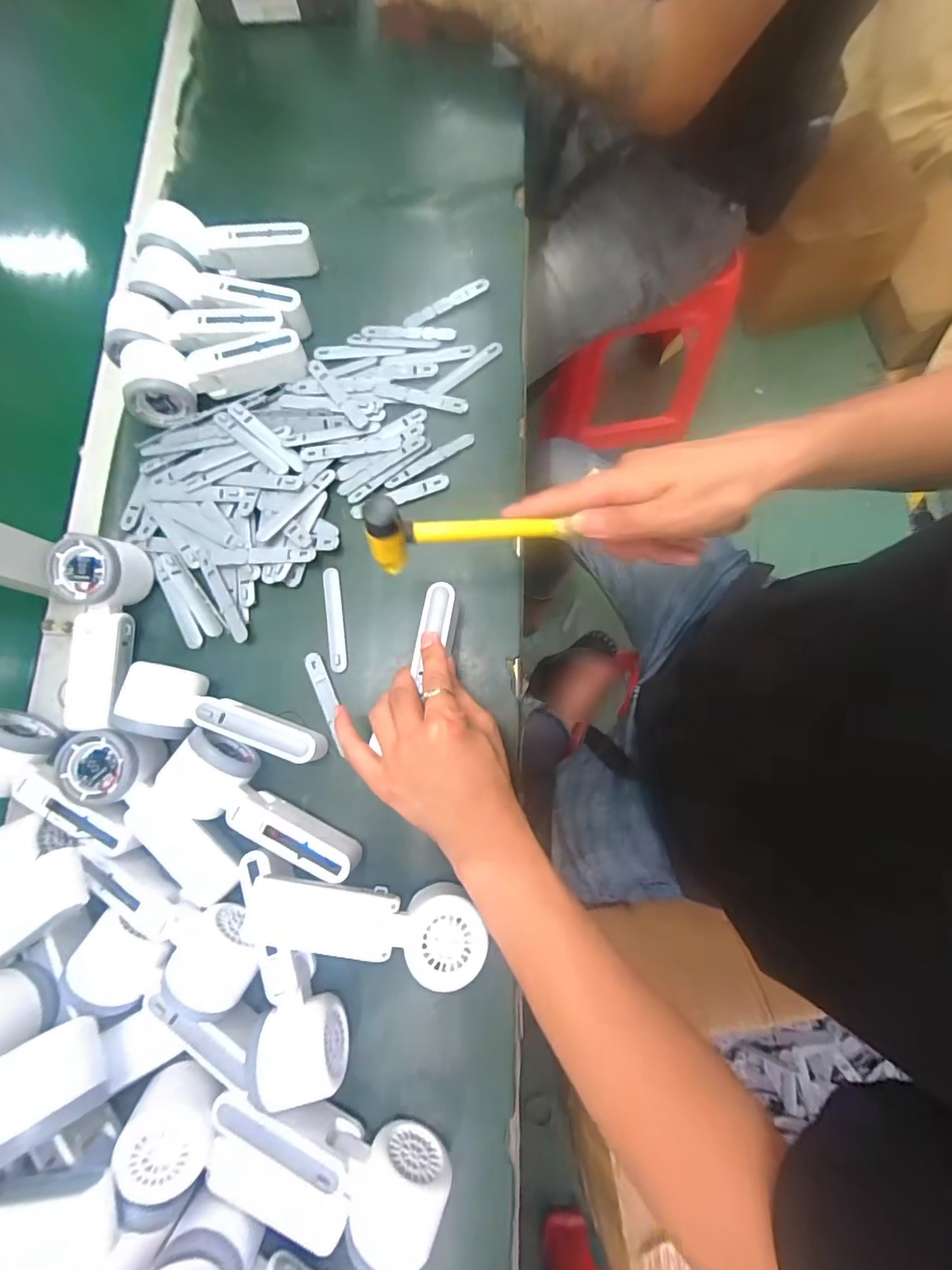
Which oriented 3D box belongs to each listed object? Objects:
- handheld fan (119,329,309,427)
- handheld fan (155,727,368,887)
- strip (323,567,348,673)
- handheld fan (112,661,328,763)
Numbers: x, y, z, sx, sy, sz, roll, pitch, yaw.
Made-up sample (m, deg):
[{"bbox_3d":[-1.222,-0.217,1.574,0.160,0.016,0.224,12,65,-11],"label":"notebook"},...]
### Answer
[{"bbox_3d":[-0.247,-0.249,0.452,0.167,0.046,0.056,-13,78,0],"label":"handheld fan"},{"bbox_3d":[-0.169,0.139,0.376,0.171,0.043,0.063,29,81,8],"label":"handheld fan"},{"bbox_3d":[-0.126,-0.014,0.427,0.014,0.006,0.093,-9,78,2],"label":"strip"},{"bbox_3d":[-0.201,0.063,0.392,0.158,0.048,0.056,9,79,4],"label":"handheld fan"}]

